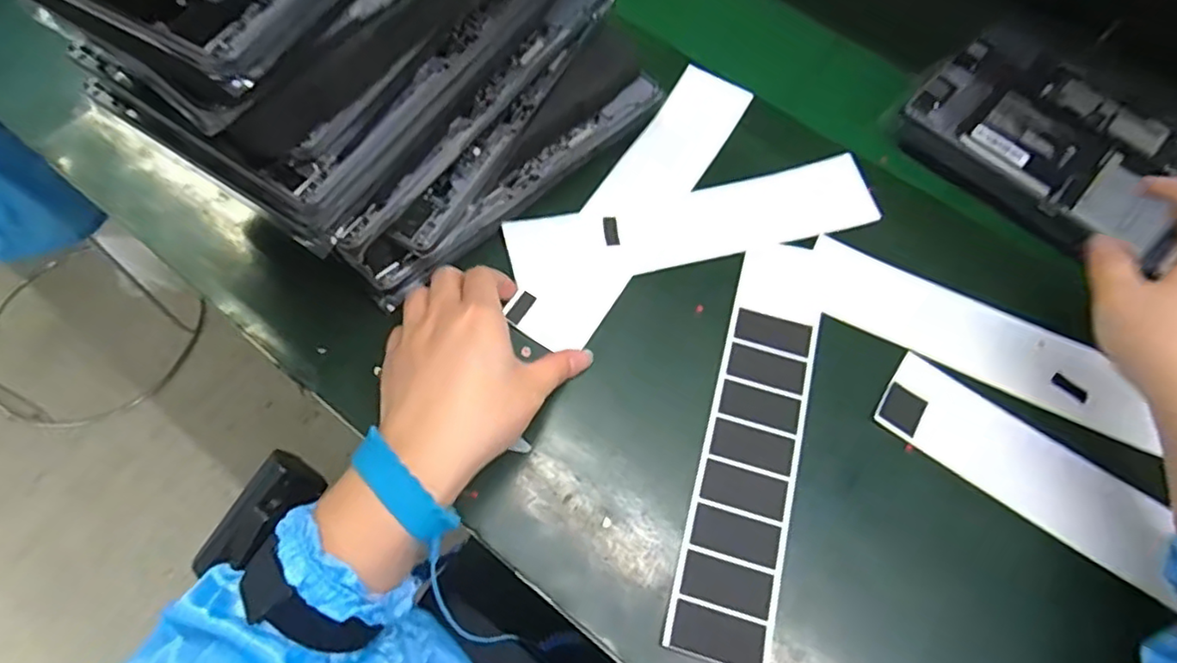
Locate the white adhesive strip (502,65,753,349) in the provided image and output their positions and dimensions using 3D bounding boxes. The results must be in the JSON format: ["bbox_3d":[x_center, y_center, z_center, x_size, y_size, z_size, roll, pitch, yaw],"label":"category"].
[{"bbox_3d":[0.035,-0.096,0.454,0.058,0.009,0.262,30,67,10],"label":"white adhesive strip"}]

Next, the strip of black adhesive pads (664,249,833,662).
[{"bbox_3d":[0.105,0.059,0.388,0.055,0.004,0.265,17,65,4],"label":"strip of black adhesive pads"}]

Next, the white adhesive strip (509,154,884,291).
[{"bbox_3d":[0.076,-0.077,0.449,0.262,0.011,0.059,-13,68,-8],"label":"white adhesive strip"}]

